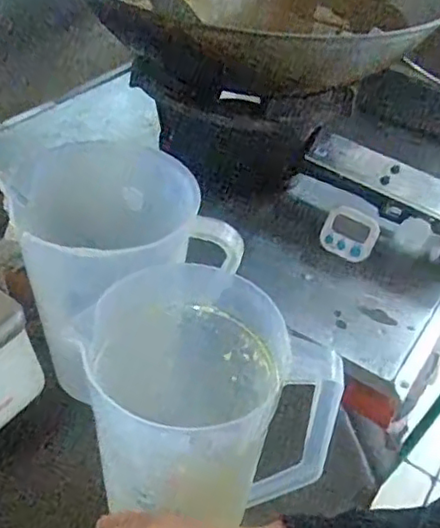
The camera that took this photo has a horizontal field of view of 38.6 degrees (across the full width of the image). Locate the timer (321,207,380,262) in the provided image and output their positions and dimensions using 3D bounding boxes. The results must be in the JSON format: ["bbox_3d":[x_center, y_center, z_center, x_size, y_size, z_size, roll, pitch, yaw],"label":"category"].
[{"bbox_3d":[0.163,-0.038,0.791,0.066,0.060,0.016,20,12,10],"label":"timer"}]

